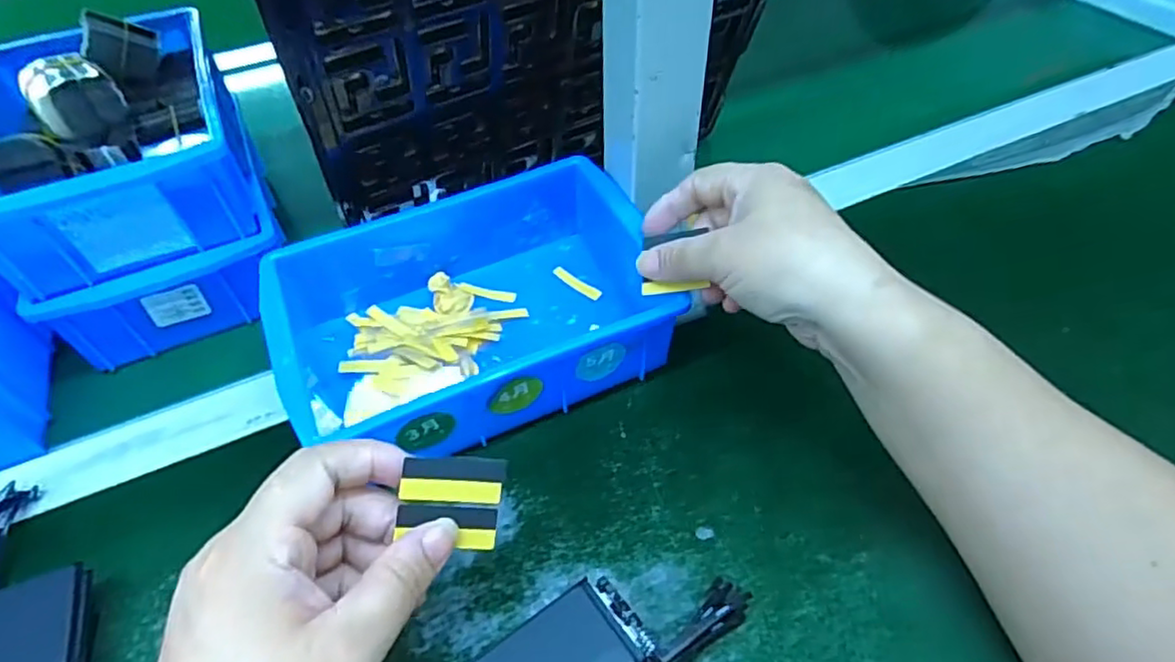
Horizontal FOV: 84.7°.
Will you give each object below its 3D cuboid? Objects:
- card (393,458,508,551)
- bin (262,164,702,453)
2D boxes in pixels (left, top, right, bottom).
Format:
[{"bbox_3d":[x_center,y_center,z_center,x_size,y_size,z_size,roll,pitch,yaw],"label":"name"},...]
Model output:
[{"bbox_3d":[-0.049,0.062,0.232,0.035,0.004,0.032,7,87,-17],"label":"card"},{"bbox_3d":[-0.065,-0.011,0.365,0.198,0.070,0.139,-20,50,-15],"label":"bin"}]

